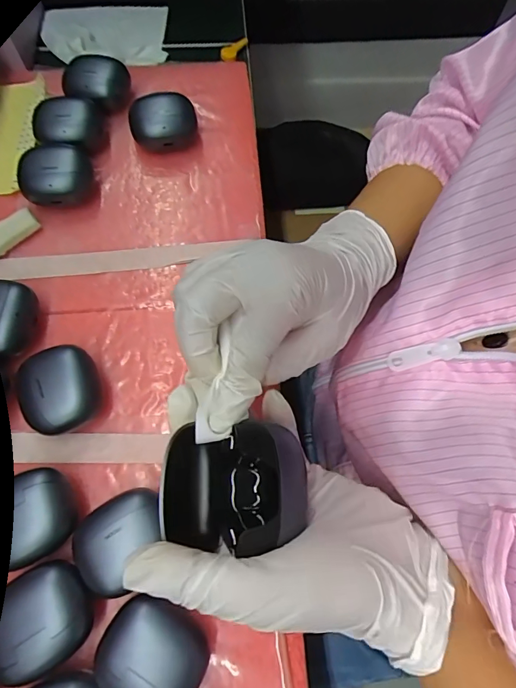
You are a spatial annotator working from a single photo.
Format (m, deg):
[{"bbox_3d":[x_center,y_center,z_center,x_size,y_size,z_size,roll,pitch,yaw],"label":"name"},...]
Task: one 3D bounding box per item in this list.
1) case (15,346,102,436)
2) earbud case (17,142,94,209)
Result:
[{"bbox_3d":[-0.129,0.030,0.270,0.044,0.032,0.054,-18,71,-7],"label":"case"},{"bbox_3d":[-0.162,-0.134,0.327,0.052,0.031,0.044,-18,71,-8],"label":"earbud case"}]

